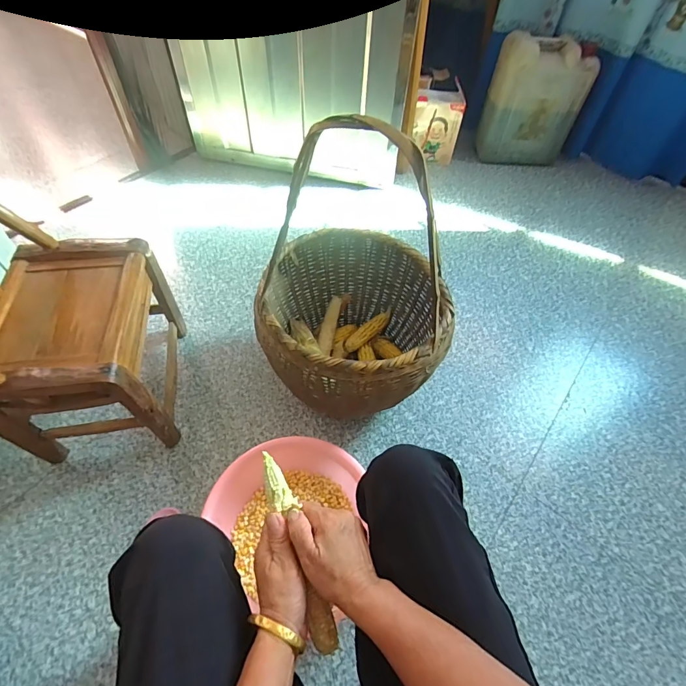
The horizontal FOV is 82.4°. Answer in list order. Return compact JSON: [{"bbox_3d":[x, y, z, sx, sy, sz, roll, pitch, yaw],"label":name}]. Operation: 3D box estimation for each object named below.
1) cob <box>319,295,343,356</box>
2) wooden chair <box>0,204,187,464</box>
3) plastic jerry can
[{"bbox_3d":[-0.034,-0.047,0.983,0.036,0.041,0.167,10,54,4],"label":"cob"},{"bbox_3d":[-0.560,-0.073,0.683,0.368,0.572,0.357,-6,55,-8],"label":"wooden chair"},{"bbox_3d":[0.717,-0.898,1.503,0.302,0.429,0.190,-5,55,-7],"label":"plastic jerry can"}]

